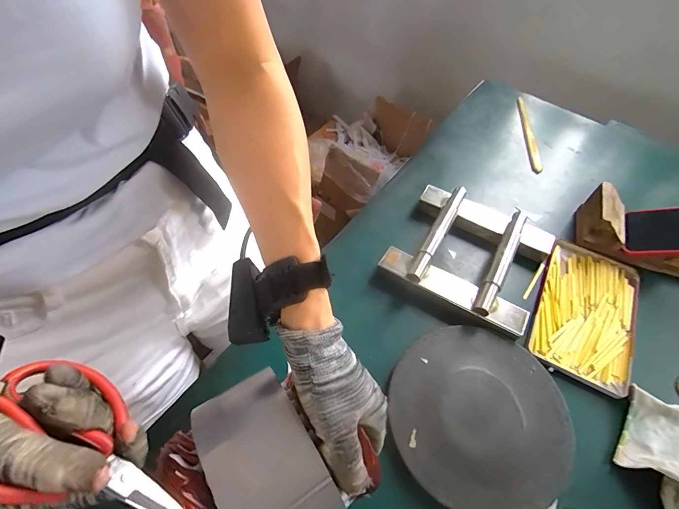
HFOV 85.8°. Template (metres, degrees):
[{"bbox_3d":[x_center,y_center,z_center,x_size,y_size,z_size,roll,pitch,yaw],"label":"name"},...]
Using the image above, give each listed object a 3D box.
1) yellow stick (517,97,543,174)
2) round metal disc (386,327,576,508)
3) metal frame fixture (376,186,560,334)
[{"bbox_3d":[0.354,-0.231,0.688,0.017,0.014,0.213,8,56,3],"label":"yellow stick"},{"bbox_3d":[0.154,0.174,0.403,0.190,0.012,0.185,1,56,-2],"label":"round metal disc"},{"bbox_3d":[0.184,-0.008,0.510,0.196,0.040,0.182,28,59,15],"label":"metal frame fixture"}]

